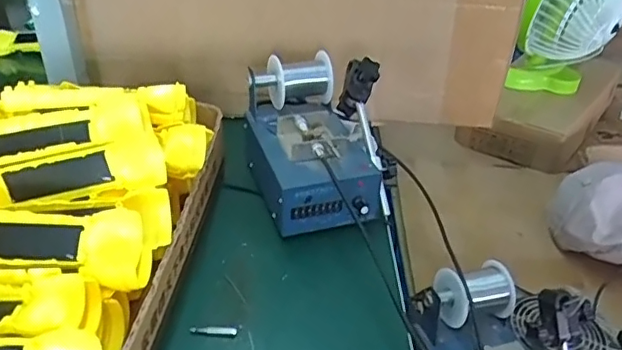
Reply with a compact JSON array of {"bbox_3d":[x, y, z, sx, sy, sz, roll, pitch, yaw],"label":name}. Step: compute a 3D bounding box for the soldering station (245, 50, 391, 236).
[{"bbox_3d":[0.002,-0.061,0.678,0.146,0.140,0.249,-5,34,-10],"label":"soldering station"}]

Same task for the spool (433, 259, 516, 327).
[{"bbox_3d":[0.186,0.134,0.648,0.088,0.055,0.054,-9,38,-22],"label":"spool"}]

